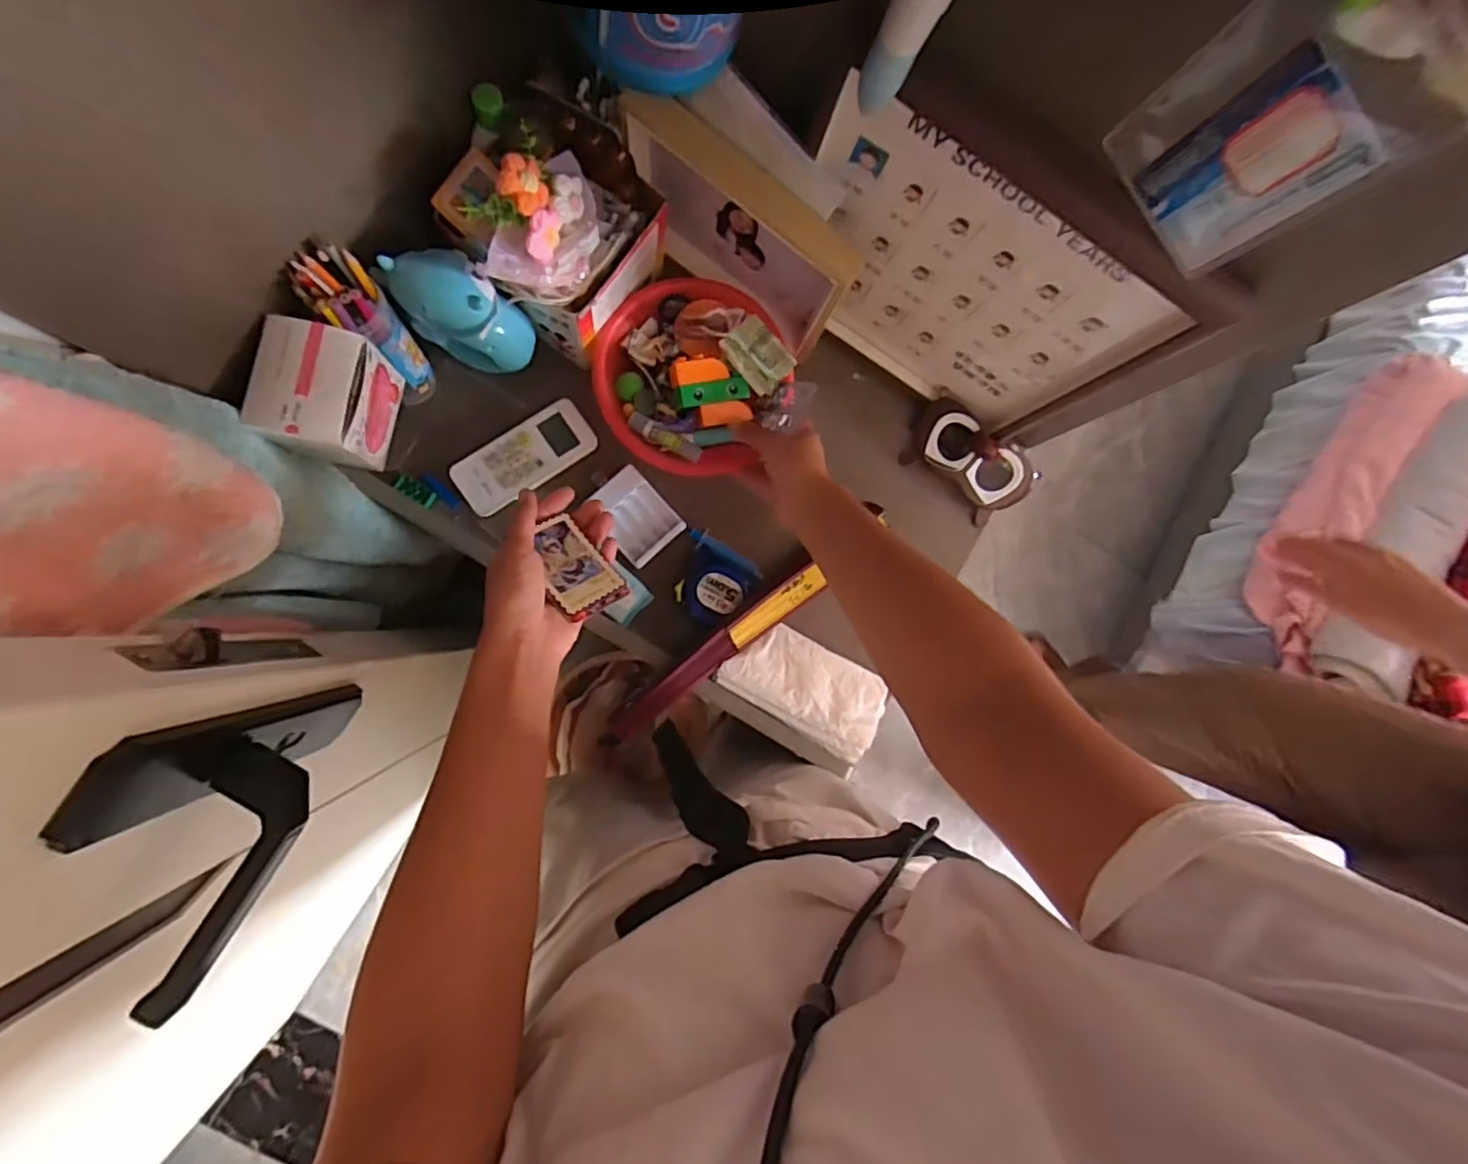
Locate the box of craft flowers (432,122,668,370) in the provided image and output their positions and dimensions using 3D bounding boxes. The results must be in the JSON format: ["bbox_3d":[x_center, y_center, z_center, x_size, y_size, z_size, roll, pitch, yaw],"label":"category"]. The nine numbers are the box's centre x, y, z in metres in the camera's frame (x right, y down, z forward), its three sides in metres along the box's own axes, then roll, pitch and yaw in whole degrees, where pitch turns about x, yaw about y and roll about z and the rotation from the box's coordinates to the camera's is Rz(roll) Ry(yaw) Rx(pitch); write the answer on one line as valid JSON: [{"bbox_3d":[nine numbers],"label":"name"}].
[{"bbox_3d":[-0.145,-0.285,0.525,0.136,0.149,0.145,32,83,-5],"label":"box of craft flowers"}]

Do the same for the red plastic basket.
[{"bbox_3d":[-0.038,-0.189,0.589,0.161,0.052,0.163,1,86,-8],"label":"red plastic basket"}]

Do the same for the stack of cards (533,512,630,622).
[{"bbox_3d":[-0.118,-0.011,0.483,0.053,0.005,0.074,-29,77,-40],"label":"stack of cards"}]

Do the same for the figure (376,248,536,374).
[{"bbox_3d":[-0.221,-0.217,0.540,0.094,0.120,0.058,23,83,-6],"label":"figure"}]

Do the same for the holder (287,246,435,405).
[{"bbox_3d":[-0.281,-0.194,0.515,0.049,0.161,0.060,-2,87,-8],"label":"holder"}]

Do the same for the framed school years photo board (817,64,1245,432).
[{"bbox_3d":[0.175,-0.232,0.517,0.269,0.281,0.024,32,82,-5],"label":"framed school years photo board"}]

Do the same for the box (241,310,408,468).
[{"bbox_3d":[-0.295,-0.131,0.477,0.071,0.076,0.087,11,85,-7],"label":"box"}]

